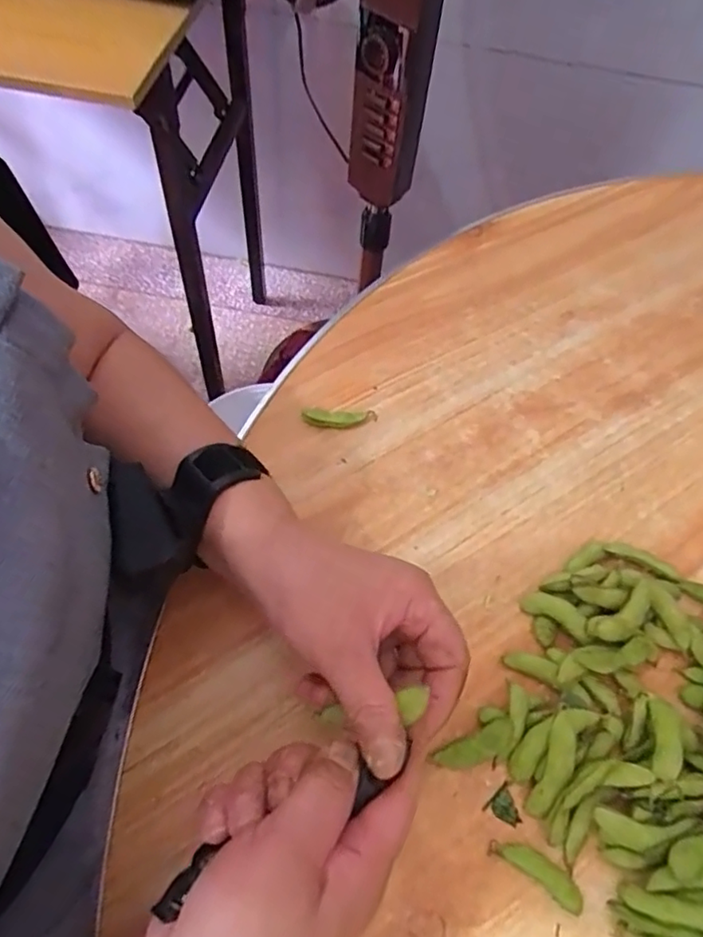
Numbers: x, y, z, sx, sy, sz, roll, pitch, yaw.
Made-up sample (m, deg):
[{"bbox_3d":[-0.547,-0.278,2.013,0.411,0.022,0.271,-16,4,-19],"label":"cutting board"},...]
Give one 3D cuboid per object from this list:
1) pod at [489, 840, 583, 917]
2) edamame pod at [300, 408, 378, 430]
[{"bbox_3d":[0.094,0.203,0.303,0.048,0.007,0.014,31,62,14],"label":"pod"},{"bbox_3d":[-0.008,-0.036,0.432,0.053,0.010,0.014,2,59,-3],"label":"edamame pod"}]

